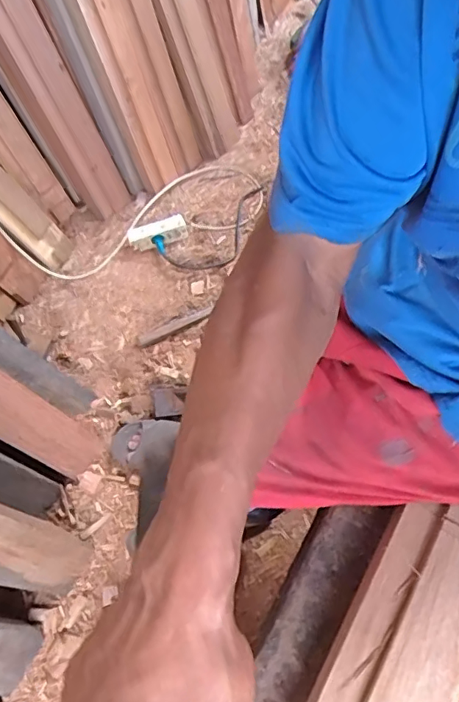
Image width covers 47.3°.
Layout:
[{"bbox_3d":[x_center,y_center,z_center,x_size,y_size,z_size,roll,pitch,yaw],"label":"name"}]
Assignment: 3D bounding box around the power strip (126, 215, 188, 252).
[{"bbox_3d":[-0.192,-0.320,1.410,0.159,0.045,0.062,-16,65,-5],"label":"power strip"}]

